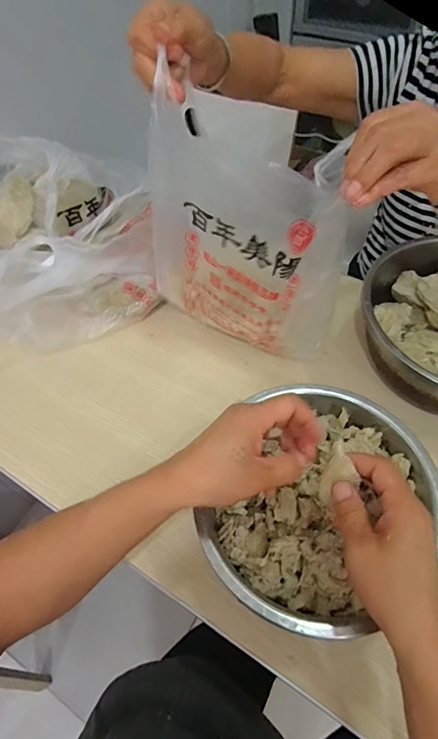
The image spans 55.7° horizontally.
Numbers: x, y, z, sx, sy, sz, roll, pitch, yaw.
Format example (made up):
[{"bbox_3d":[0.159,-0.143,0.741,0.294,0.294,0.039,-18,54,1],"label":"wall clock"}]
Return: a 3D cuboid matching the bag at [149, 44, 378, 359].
[{"bbox_3d":[0.029,-0.142,0.474,0.238,0.264,0.068,27,61,20],"label":"bag"}]

